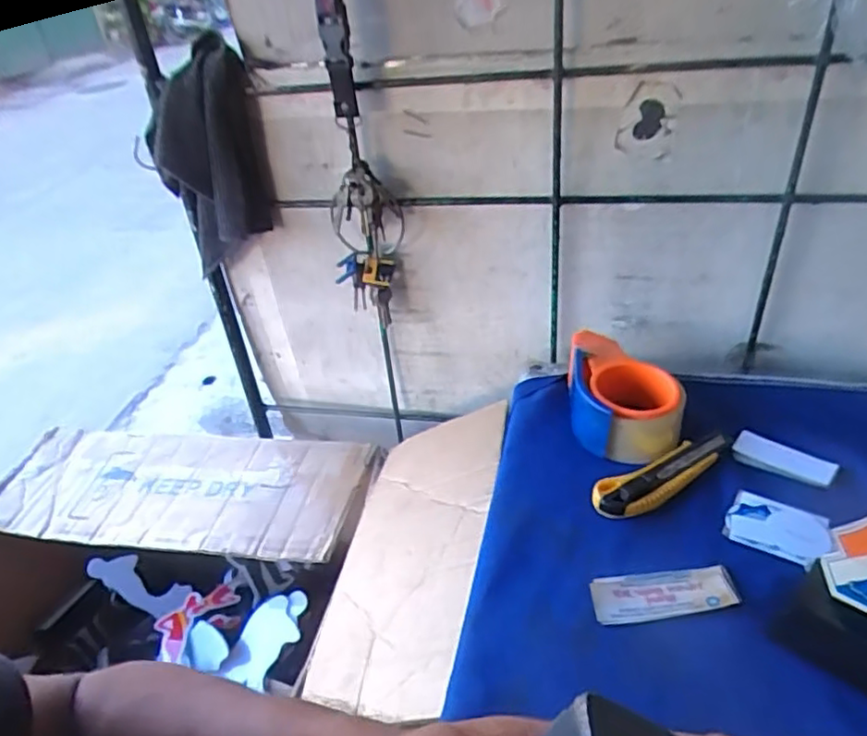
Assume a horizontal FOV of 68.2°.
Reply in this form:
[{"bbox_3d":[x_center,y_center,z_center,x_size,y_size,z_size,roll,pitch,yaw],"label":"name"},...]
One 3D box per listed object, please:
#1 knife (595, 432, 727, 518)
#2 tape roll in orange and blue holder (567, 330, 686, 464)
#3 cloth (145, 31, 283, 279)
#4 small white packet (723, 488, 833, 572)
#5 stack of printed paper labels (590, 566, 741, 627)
[{"bbox_3d":[0.205,0.094,0.568,0.141,0.011,0.037,-20,37,-19],"label":"knife"},{"bbox_3d":[0.188,0.023,0.636,0.100,0.057,0.128,-1,35,8],"label":"tape roll in orange and blue holder"},{"bbox_3d":[-0.247,-0.233,0.723,0.118,0.234,0.066,-11,35,-7],"label":"cloth"},{"bbox_3d":[0.280,0.129,0.519,0.073,0.013,0.052,23,44,35],"label":"small white packet"},{"bbox_3d":[0.174,0.171,0.485,0.104,0.008,0.038,-6,35,0],"label":"stack of printed paper labels"}]

